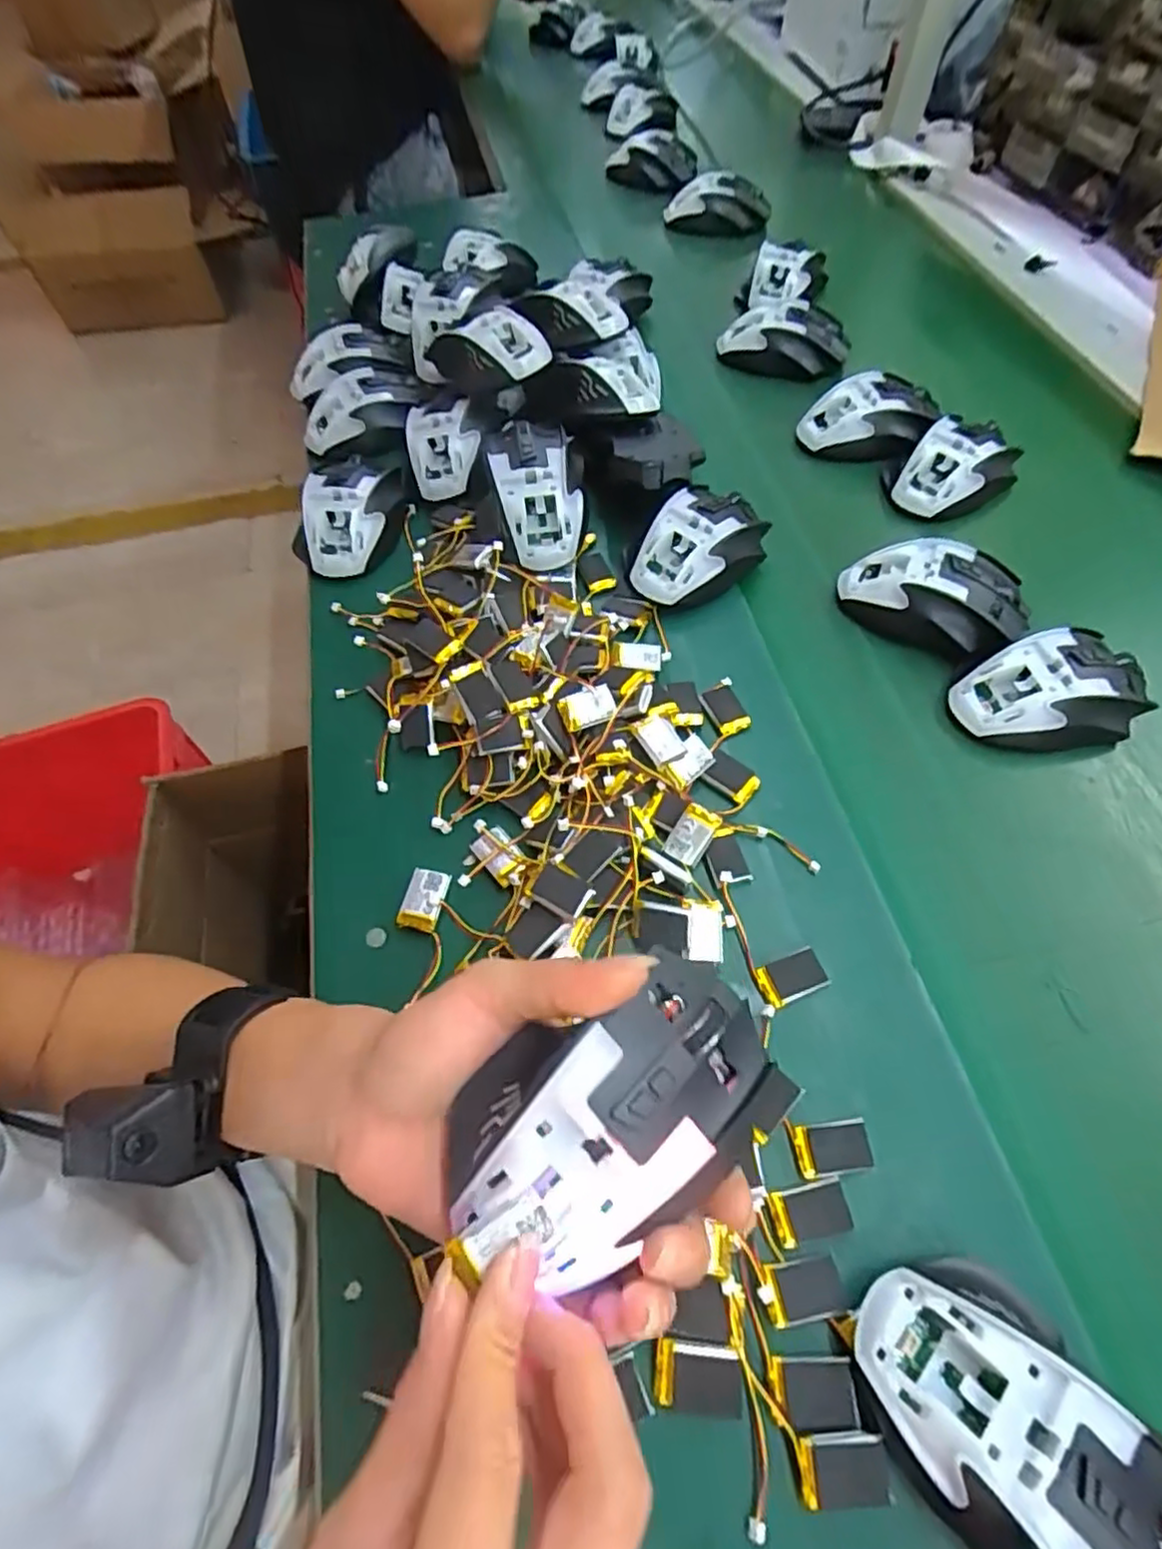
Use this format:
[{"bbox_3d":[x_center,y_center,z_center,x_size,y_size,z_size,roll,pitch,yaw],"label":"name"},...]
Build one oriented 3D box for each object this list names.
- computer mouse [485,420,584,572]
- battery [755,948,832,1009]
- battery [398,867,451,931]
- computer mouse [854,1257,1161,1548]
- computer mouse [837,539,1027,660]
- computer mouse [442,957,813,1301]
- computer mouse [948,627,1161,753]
[{"bbox_3d":[-0.032,-0.203,0.474,0.066,0.043,0.124,-2,59,0],"label":"computer mouse"},{"bbox_3d":[0.104,0.100,0.334,0.032,0.004,0.020,-18,60,-10],"label":"battery"},{"bbox_3d":[-0.083,0.067,0.363,0.021,0.010,0.032,10,60,7],"label":"battery"},{"bbox_3d":[0.153,0.232,0.233,0.069,0.039,0.117,-39,66,-20],"label":"computer mouse"},{"bbox_3d":[0.236,-0.124,0.453,0.116,0.034,0.072,32,65,19],"label":"computer mouse"},{"bbox_3d":[0.010,0.109,0.221,0.111,0.045,0.069,-25,62,-13],"label":"computer mouse"},{"bbox_3d":[0.287,-0.050,0.414,0.107,0.040,0.063,-9,59,-4],"label":"computer mouse"}]

